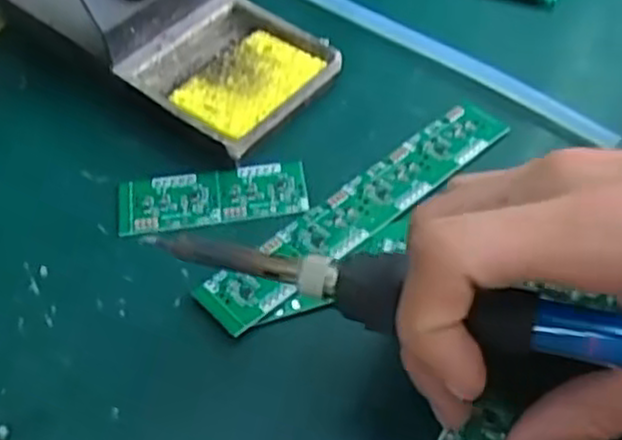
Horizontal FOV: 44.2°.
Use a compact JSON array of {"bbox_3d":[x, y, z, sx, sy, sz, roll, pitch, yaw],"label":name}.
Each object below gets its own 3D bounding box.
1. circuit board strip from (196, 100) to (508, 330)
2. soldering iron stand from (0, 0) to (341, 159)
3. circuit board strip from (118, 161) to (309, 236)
[{"bbox_3d":[0.019,-0.006,0.293,0.141,0.004,0.026,-37,60,-23],"label":"circuit board strip"},{"bbox_3d":[-0.070,-0.096,0.318,0.155,0.074,0.080,29,59,21],"label":"soldering iron stand"},{"bbox_3d":[-0.038,-0.010,0.297,0.072,0.004,0.025,-9,54,-5],"label":"circuit board strip"}]

